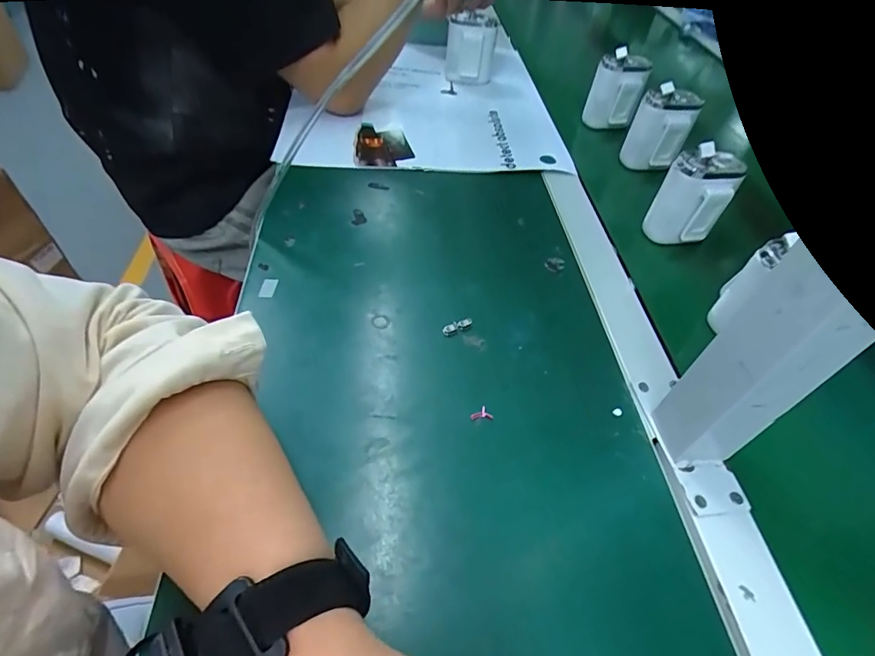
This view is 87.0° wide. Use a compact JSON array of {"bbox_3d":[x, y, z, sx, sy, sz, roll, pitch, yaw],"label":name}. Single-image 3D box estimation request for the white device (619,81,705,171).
[{"bbox_3d":[0.258,-0.228,0.533,0.060,0.083,0.035,0,49,-5],"label":"white device"}]

